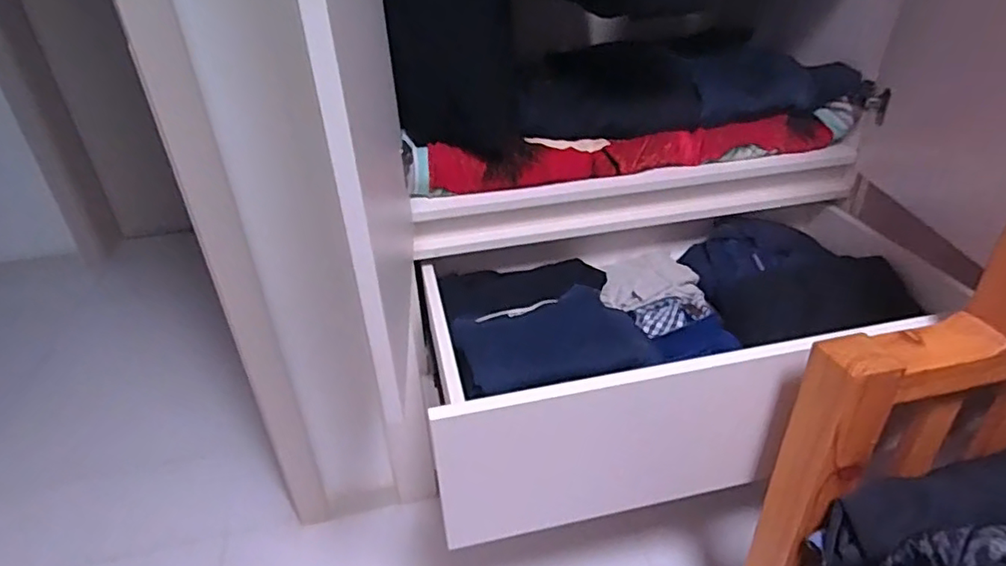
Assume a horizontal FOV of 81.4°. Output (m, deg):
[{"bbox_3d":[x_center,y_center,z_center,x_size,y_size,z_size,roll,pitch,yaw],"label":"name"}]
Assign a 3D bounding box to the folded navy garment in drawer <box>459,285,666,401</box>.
[{"bbox_3d":[0.068,0.084,0.866,0.280,0.036,0.184,-13,34,-17],"label":"folded navy garment in drawer"}]

